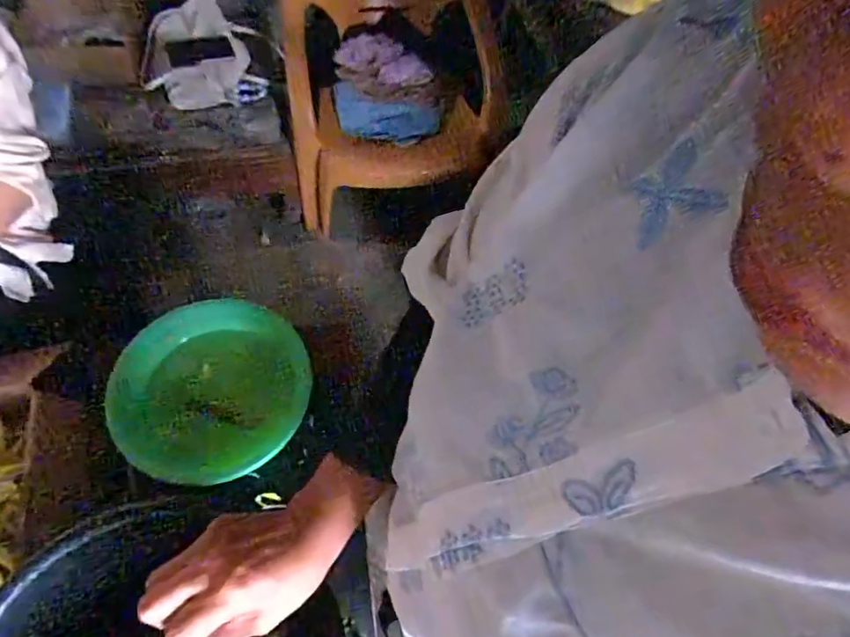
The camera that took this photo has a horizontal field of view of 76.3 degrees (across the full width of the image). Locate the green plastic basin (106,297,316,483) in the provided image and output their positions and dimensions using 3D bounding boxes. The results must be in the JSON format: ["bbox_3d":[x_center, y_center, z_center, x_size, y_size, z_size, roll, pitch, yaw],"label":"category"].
[{"bbox_3d":[-0.269,0.088,0.699,0.223,0.073,0.238,2,61,-3],"label":"green plastic basin"}]

